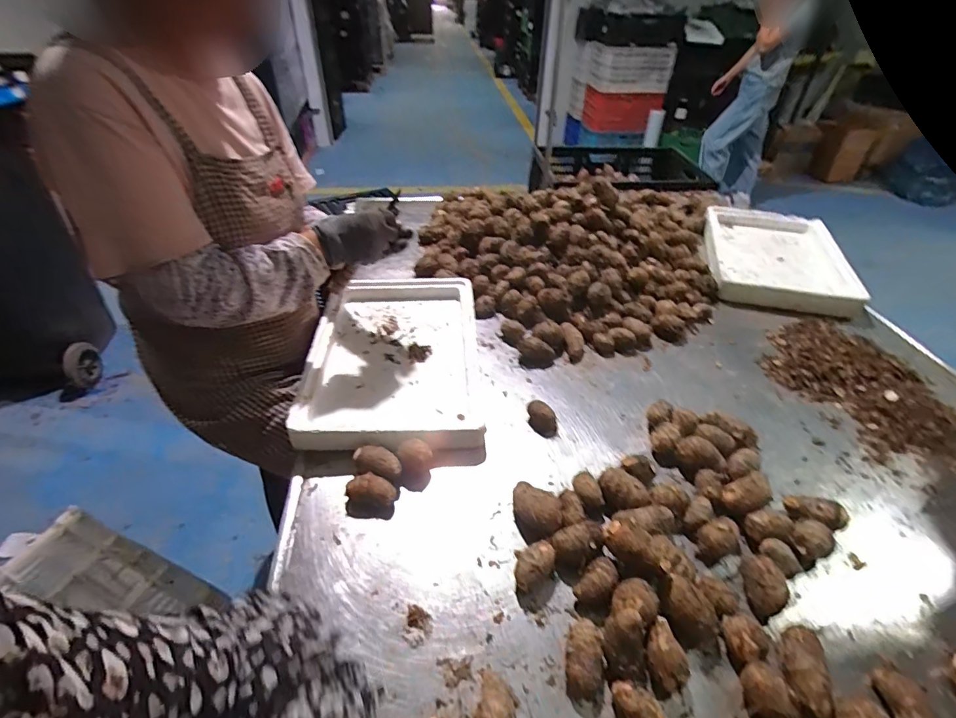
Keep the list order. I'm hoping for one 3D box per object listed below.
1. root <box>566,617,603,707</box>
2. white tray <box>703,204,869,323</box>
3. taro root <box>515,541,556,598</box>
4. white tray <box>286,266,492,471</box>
[{"bbox_3d":[0.113,0.323,0.496,0.039,0.036,0.069,6,41,7],"label":"root"},{"bbox_3d":[0.762,-0.269,1.178,0.326,0.041,0.464,12,42,13],"label":"white tray"},{"bbox_3d":[0.070,0.255,0.570,0.063,0.038,0.050,-18,43,-20],"label":"taro root"},{"bbox_3d":[-0.152,-0.009,0.873,0.301,0.064,0.470,-2,40,-3],"label":"white tray"}]

